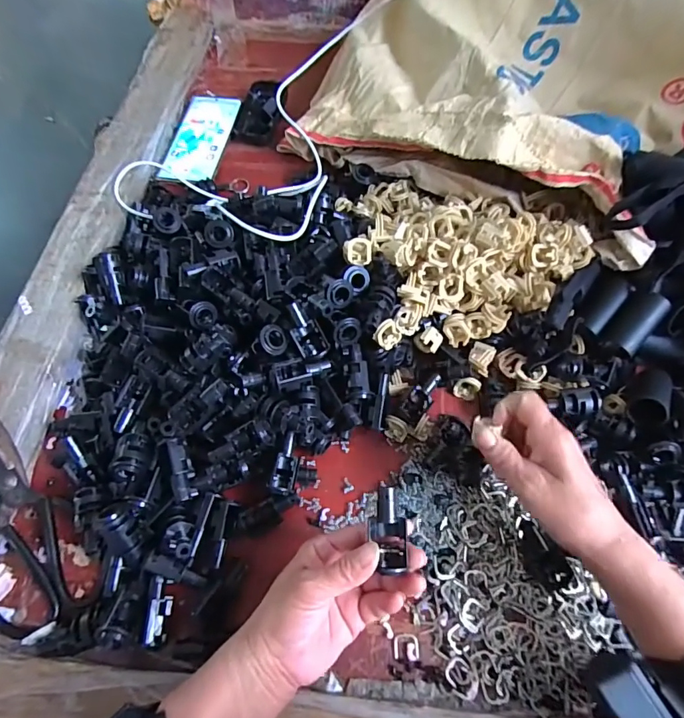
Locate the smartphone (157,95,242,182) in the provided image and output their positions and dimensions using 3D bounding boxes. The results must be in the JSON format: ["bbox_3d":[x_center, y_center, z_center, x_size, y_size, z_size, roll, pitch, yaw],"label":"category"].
[{"bbox_3d":[-0.187,-0.299,0.601,0.075,0.012,0.159,4,64,5],"label":"smartphone"}]

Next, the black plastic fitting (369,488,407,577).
[{"bbox_3d":[0.030,0.111,0.293,0.023,0.016,0.050,-5,84,-2],"label":"black plastic fitting"}]

